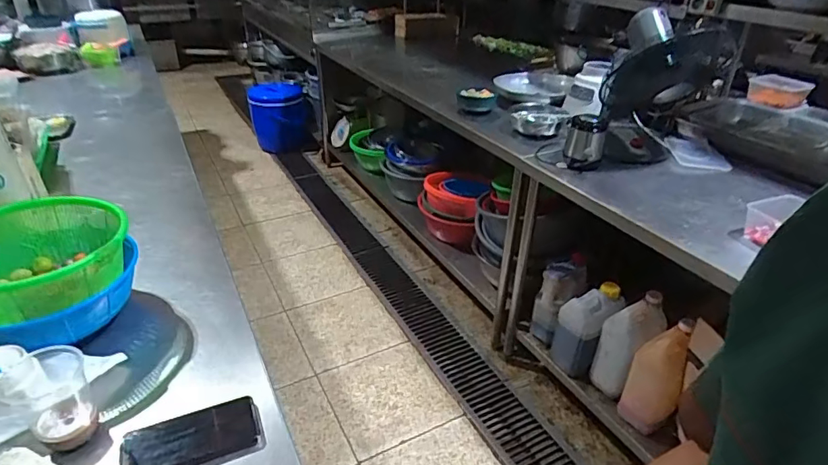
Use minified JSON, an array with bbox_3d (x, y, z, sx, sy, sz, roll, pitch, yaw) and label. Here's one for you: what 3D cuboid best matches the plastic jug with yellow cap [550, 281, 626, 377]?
[{"bbox_3d":[0.558,0.309,1.599,0.155,0.287,0.139,-21,38,-33],"label":"plastic jug with yellow cap"}]

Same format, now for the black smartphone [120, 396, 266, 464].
[{"bbox_3d":[-0.289,0.274,0.648,0.166,0.019,0.086,-13,34,-24],"label":"black smartphone"}]

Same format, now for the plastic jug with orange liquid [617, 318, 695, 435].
[{"bbox_3d":[0.689,0.402,1.401,0.133,0.317,0.121,21,36,28],"label":"plastic jug with orange liquid"}]

